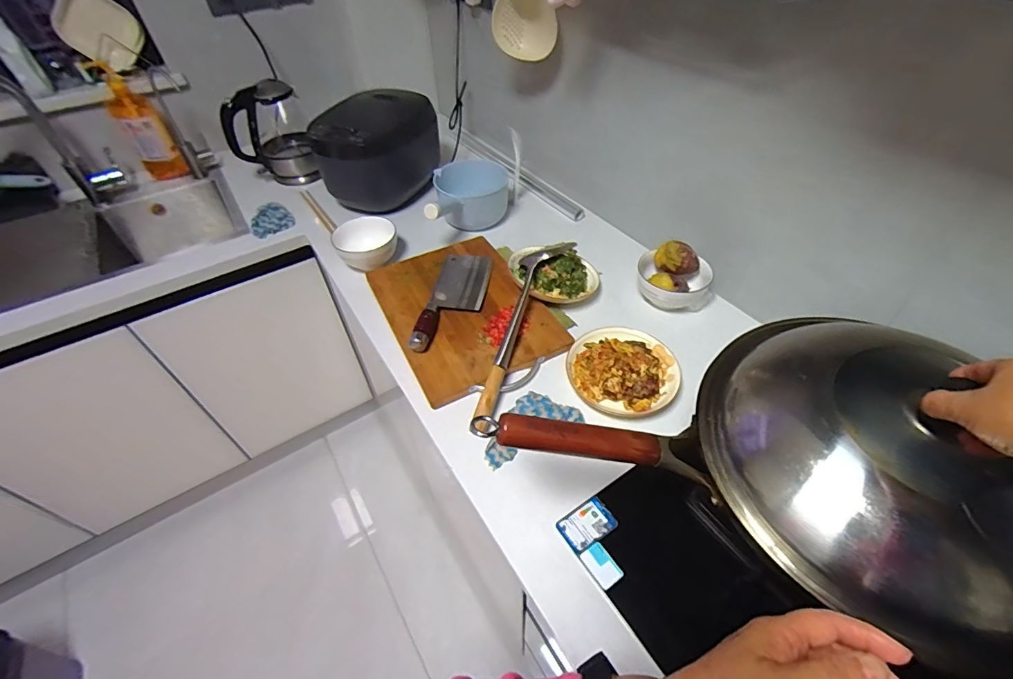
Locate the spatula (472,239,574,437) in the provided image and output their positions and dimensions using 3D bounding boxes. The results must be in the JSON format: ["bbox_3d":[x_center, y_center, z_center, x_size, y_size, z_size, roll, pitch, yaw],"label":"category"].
[{"bbox_3d":[0.024,-0.030,0.723,0.084,0.066,0.386,13,51,13],"label":"spatula"}]

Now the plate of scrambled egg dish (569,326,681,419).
[{"bbox_3d":[0.185,0.039,0.693,0.163,0.056,0.155,-1,49,1],"label":"plate of scrambled egg dish"}]

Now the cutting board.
[{"bbox_3d":[-0.073,-0.058,0.802,0.264,0.025,0.369,-23,52,-17],"label":"cutting board"}]

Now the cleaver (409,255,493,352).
[{"bbox_3d":[-0.090,-0.084,0.795,0.097,0.028,0.261,6,50,7],"label":"cleaver"}]

